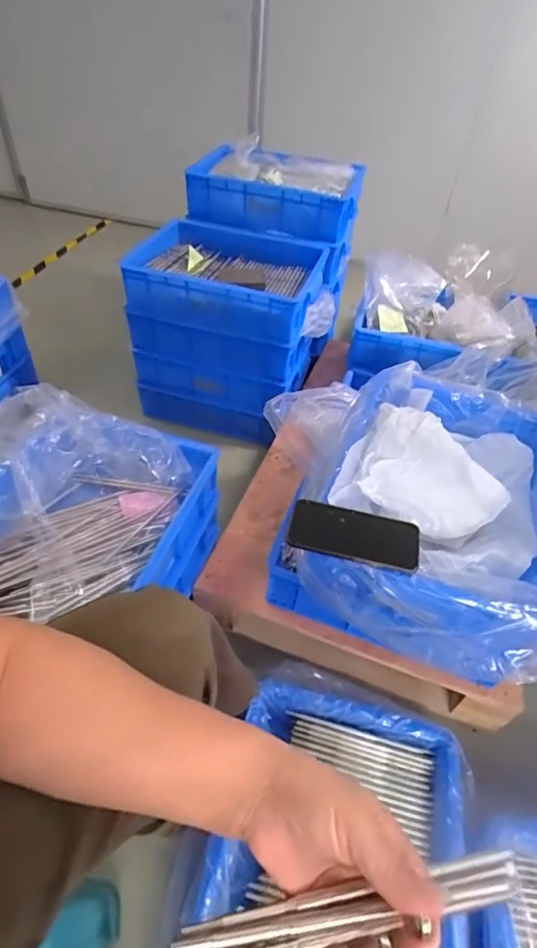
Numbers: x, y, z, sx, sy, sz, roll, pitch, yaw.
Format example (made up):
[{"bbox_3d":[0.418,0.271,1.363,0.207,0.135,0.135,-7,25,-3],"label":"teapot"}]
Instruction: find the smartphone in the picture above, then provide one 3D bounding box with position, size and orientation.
[{"bbox_3d":[0.107,0.076,0.611,0.159,0.012,0.072,10,57,7],"label":"smartphone"}]

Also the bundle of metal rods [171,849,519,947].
[{"bbox_3d":[0.053,0.265,0.295,0.212,0.012,0.023,-5,47,-11],"label":"bundle of metal rods"}]

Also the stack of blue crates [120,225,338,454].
[{"bbox_3d":[-0.094,-0.336,1.199,0.429,0.401,0.261,14,46,8],"label":"stack of blue crates"}]

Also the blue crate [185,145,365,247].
[{"bbox_3d":[0.025,-0.684,1.180,0.384,0.125,0.296,12,46,6],"label":"blue crate"}]

